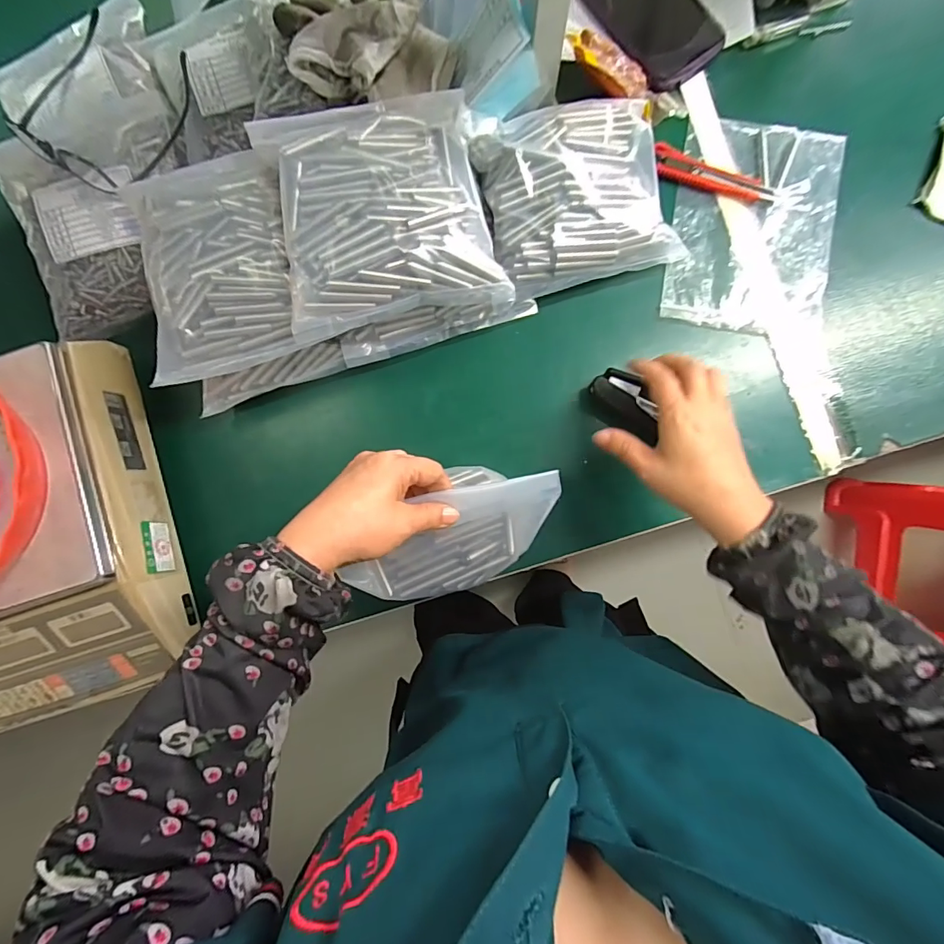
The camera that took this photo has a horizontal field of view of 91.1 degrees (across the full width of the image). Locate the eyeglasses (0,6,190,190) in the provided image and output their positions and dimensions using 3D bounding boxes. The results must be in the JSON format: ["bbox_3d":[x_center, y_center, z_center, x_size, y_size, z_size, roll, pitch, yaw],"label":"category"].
[{"bbox_3d":[-0.355,-0.355,0.446,0.147,0.044,0.152,28,89,5],"label":"eyeglasses"}]

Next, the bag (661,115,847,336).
[{"bbox_3d":[0.270,-0.236,0.442,0.147,0.009,0.203,12,88,5],"label":"bag"}]

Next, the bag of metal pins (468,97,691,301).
[{"bbox_3d":[0.093,-0.258,0.426,0.158,0.062,0.159,-17,86,3],"label":"bag of metal pins"}]

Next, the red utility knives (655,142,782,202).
[{"bbox_3d":[0.233,-0.283,0.443,0.122,0.010,0.032,22,89,5],"label":"red utility knives"}]

